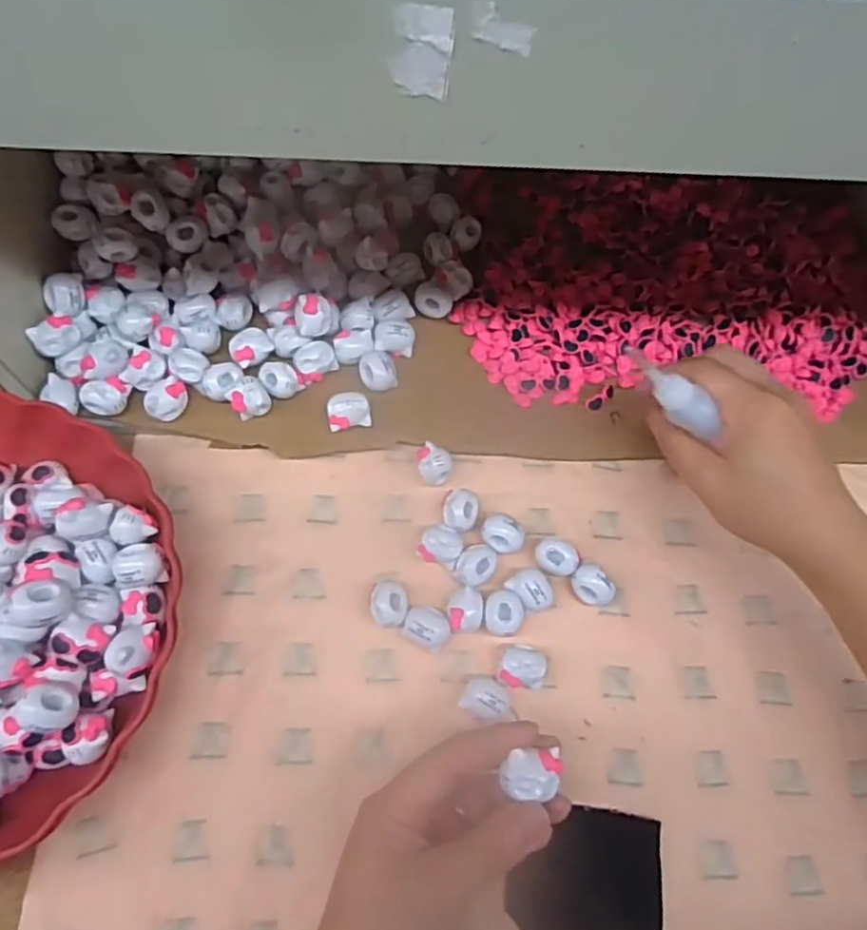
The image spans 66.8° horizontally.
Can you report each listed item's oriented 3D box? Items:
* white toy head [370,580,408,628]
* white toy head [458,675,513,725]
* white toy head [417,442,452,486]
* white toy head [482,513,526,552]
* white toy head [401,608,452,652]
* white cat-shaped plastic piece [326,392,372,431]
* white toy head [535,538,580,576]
[{"bbox_3d":[-0.025,0.079,0.370,0.020,0.018,0.025,-7,70,-5],"label":"white toy head"},{"bbox_3d":[0.029,0.127,0.353,0.027,0.024,0.024,28,71,8],"label":"white toy head"},{"bbox_3d":[0.000,-0.001,0.398,0.020,0.019,0.021,1,70,-2],"label":"white toy head"},{"bbox_3d":[0.041,0.042,0.388,0.025,0.018,0.021,4,70,-1],"label":"white toy head"},{"bbox_3d":[-0.003,0.091,0.367,0.024,0.019,0.022,21,70,5],"label":"white toy head"},{"bbox_3d":[-0.052,-0.031,0.405,0.025,0.020,0.020,-9,70,-6],"label":"white cat-shaped plastic piece"},{"bbox_3d":[0.071,0.055,0.386,0.024,0.020,0.020,10,70,1],"label":"white toy head"}]

